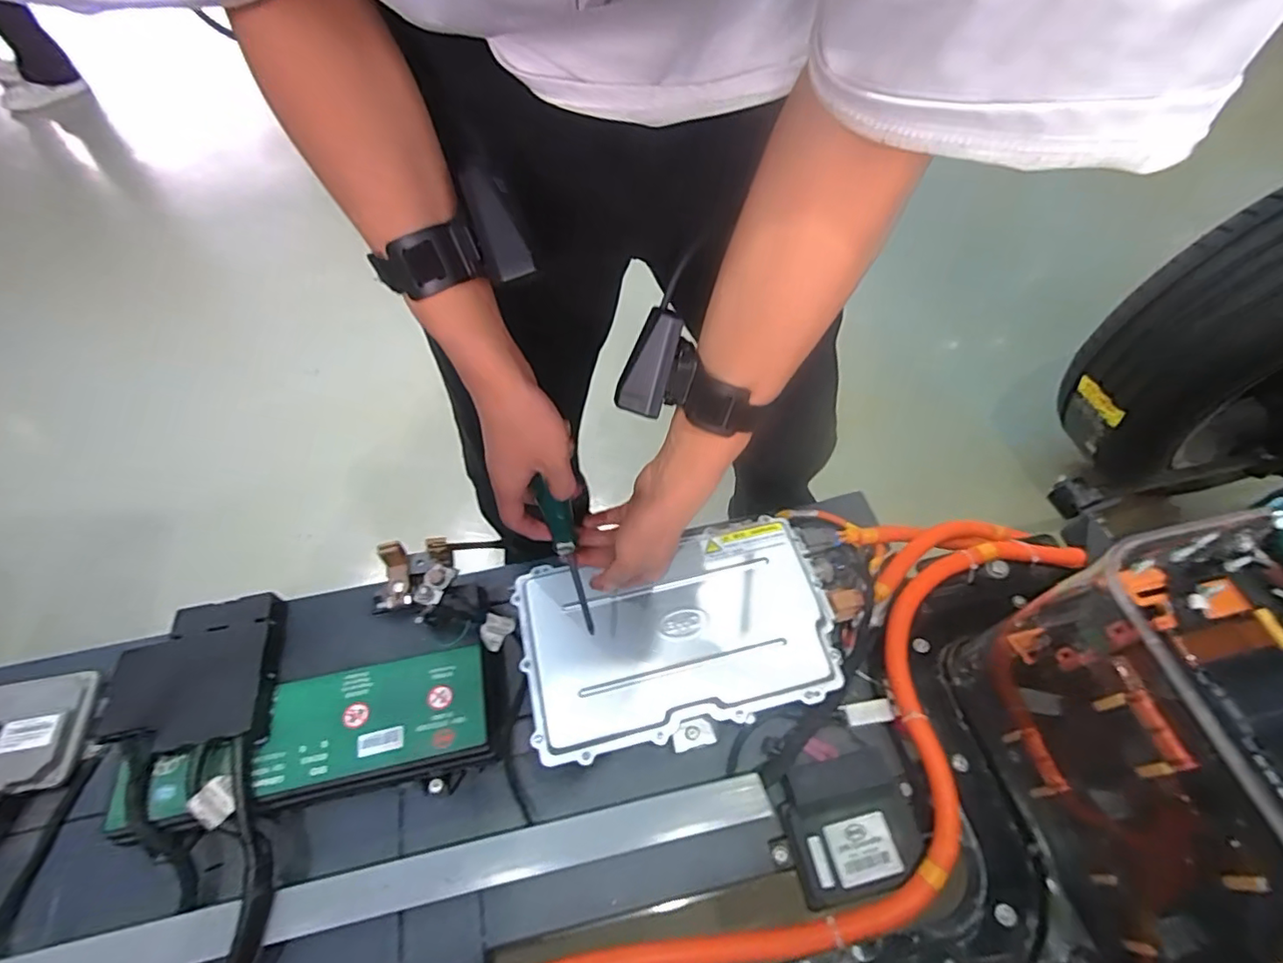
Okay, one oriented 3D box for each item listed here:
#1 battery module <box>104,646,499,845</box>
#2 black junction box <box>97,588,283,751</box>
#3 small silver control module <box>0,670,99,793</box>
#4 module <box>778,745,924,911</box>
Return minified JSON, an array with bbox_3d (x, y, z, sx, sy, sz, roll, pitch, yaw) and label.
[{"bbox_3d":[-0.328,0.257,0.588,0.357,0.037,0.120,-10,58,-7],"label":"battery module"},{"bbox_3d":[-0.454,0.198,0.595,0.145,0.043,0.145,-8,57,-6],"label":"black junction box"},{"bbox_3d":[-0.672,0.266,0.603,0.158,0.030,0.116,-8,57,-6],"label":"small silver control module"},{"bbox_3d":[0.204,0.332,0.565,0.126,0.028,0.113,-12,58,-8],"label":"module"}]

